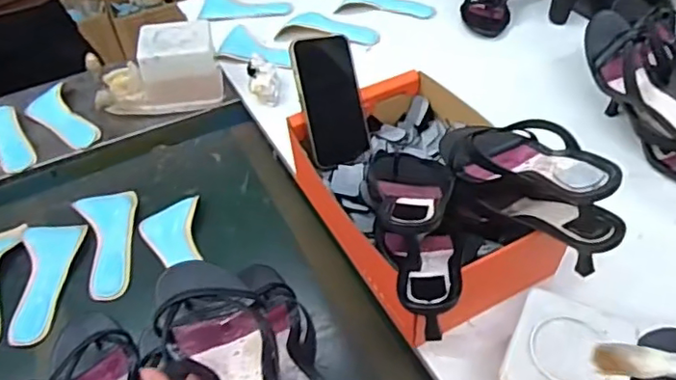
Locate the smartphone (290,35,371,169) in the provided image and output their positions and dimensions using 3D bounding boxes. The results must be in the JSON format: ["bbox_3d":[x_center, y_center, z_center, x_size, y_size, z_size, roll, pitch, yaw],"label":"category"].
[{"bbox_3d":[-0.006,-0.110,0.719,0.078,0.154,0.012,-12,8,-18],"label":"smartphone"}]

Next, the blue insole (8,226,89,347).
[{"bbox_3d":[-0.363,0.107,0.736,0.079,0.010,0.175,-12,47,-7],"label":"blue insole"}]

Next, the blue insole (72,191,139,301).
[{"bbox_3d":[-0.294,0.067,0.769,0.073,0.008,0.165,-16,48,-15],"label":"blue insole"}]

